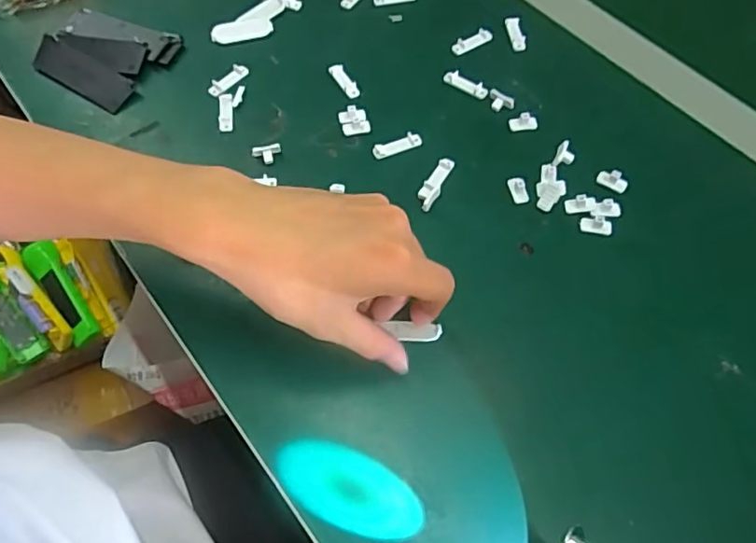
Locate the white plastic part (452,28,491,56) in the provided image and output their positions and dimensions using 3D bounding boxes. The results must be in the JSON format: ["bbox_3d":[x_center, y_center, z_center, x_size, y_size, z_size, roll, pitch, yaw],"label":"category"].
[{"bbox_3d":[0.078,-0.191,0.477,0.040,0.005,0.010,-31,64,-18],"label":"white plastic part"}]

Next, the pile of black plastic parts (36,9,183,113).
[{"bbox_3d":[-0.222,-0.175,0.464,0.095,0.010,0.082,23,62,13],"label":"pile of black plastic parts"}]

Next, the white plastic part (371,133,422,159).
[{"bbox_3d":[0.014,-0.093,0.425,0.037,0.005,0.011,-19,61,-12],"label":"white plastic part"}]

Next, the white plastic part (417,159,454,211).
[{"bbox_3d":[0.040,-0.062,0.406,0.012,0.006,0.047,24,62,13],"label":"white plastic part"}]

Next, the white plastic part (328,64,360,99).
[{"bbox_3d":[-0.027,-0.151,0.456,0.010,0.009,0.035,-29,64,-17],"label":"white plastic part"}]

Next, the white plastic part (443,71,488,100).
[{"bbox_3d":[0.069,-0.147,0.454,0.039,0.005,0.011,34,64,18],"label":"white plastic part"}]

